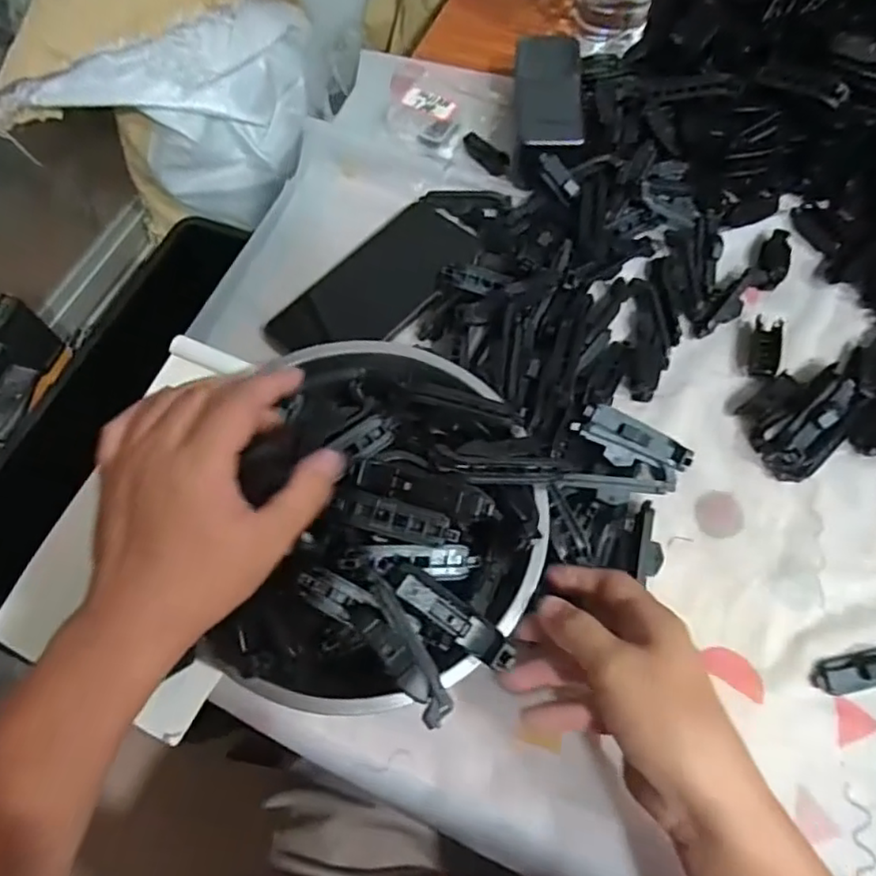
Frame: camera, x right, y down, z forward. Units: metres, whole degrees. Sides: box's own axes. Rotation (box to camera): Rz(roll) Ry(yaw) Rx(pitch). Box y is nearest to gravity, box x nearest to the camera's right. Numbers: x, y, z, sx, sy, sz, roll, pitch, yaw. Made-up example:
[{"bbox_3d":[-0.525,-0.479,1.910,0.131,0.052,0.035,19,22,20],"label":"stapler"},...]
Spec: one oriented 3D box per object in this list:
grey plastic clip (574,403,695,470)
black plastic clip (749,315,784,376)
[{"bbox_3d":[0.125,0.002,0.399,0.082,0.009,0.036,18,68,-8],"label":"grey plastic clip"},{"bbox_3d":[0.233,-0.066,0.440,0.017,0.010,0.048,15,66,9],"label":"black plastic clip"}]

